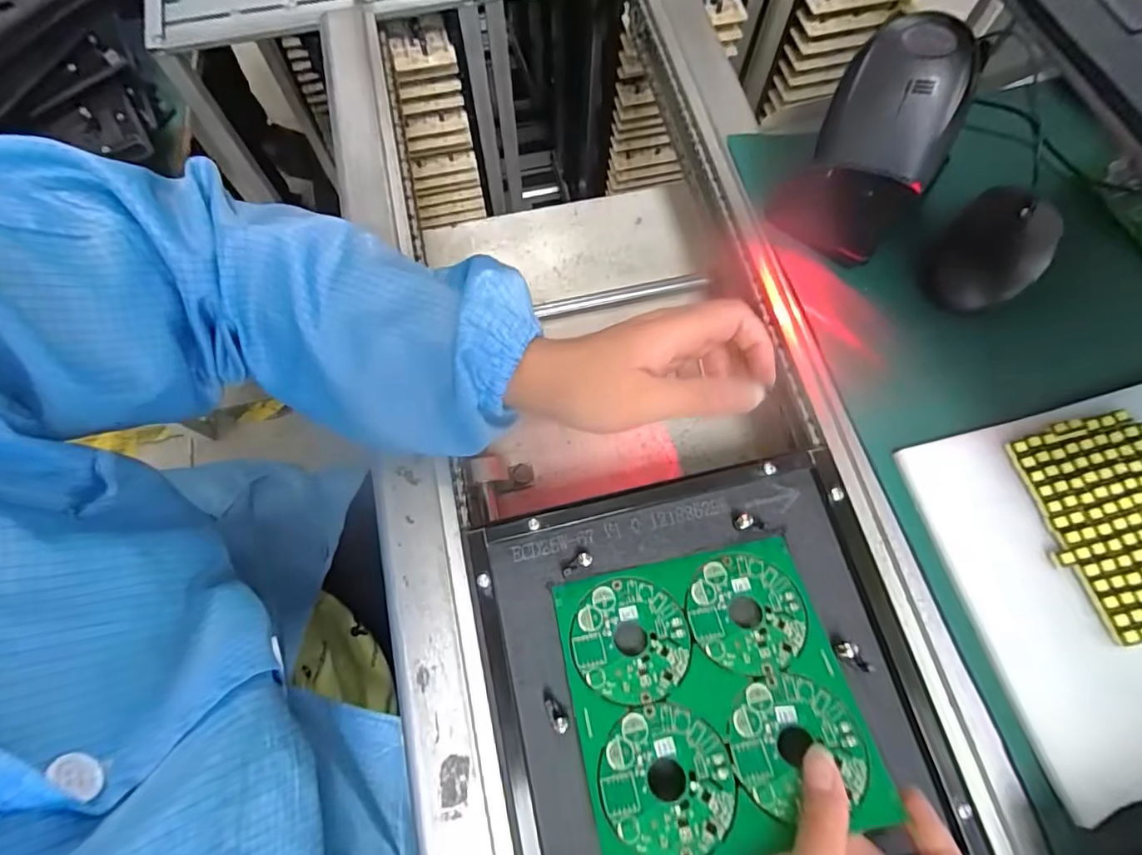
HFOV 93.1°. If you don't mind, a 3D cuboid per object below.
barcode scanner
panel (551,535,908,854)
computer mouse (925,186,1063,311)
[{"bbox_3d":[0.184,-0.163,0.342,0.078,0.139,0.068,23,71,7],"label":"barcode scanner"},{"bbox_3d":[0.075,0.142,0.292,0.145,0.005,0.143,-11,58,-4],"label":"panel"},{"bbox_3d":[0.295,-0.124,0.380,0.092,0.030,0.063,-42,76,-14],"label":"computer mouse"}]

